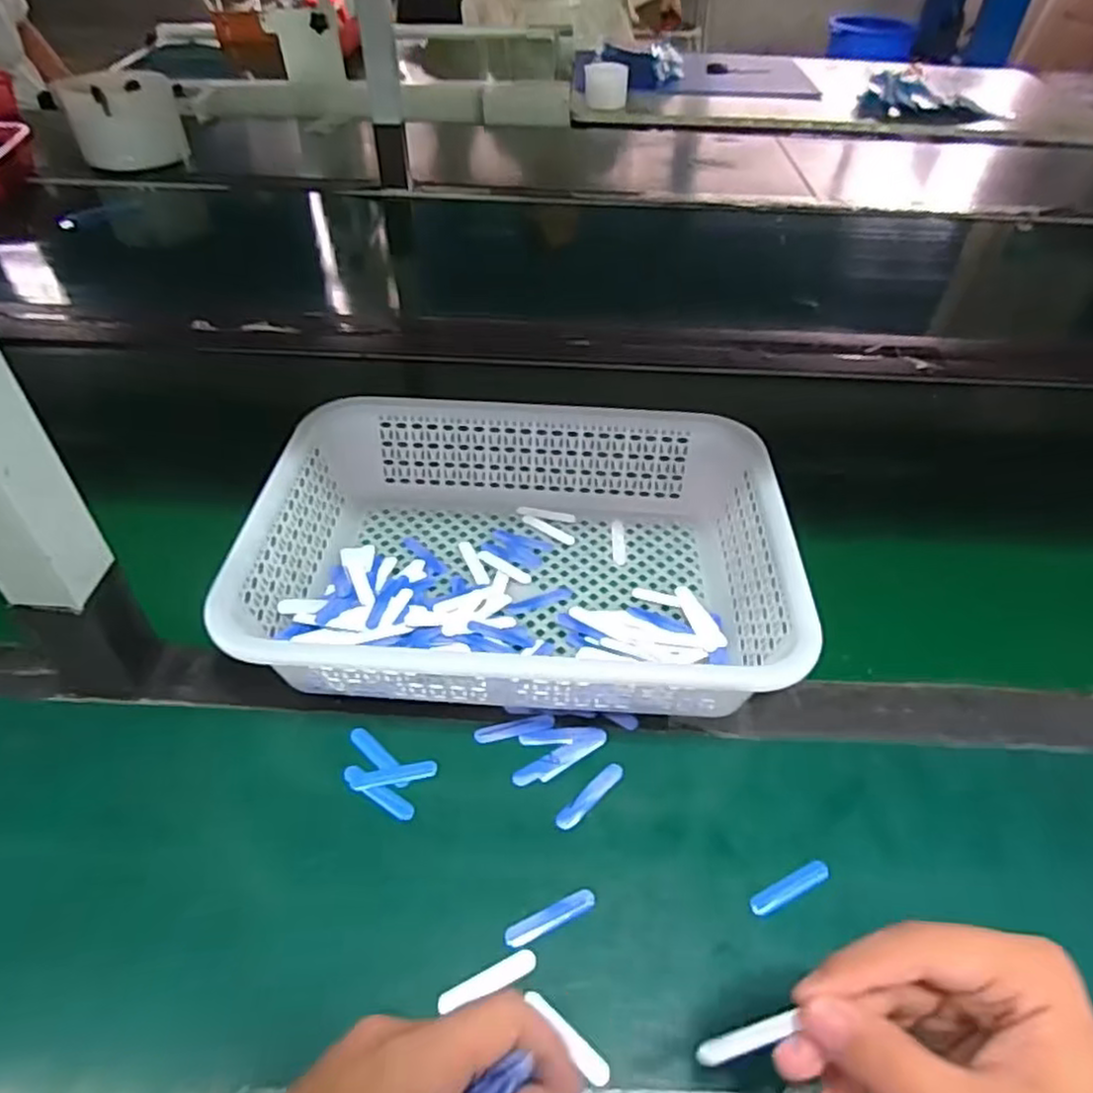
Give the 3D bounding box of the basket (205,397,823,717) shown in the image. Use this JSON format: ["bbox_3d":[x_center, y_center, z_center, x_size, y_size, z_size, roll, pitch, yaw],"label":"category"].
[{"bbox_3d":[-0.017,0.003,0.516,0.357,0.083,0.252,2,46,0],"label":"basket"}]

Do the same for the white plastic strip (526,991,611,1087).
[{"bbox_3d":[0.009,0.236,0.340,0.049,0.004,0.010,32,53,26],"label":"white plastic strip"}]

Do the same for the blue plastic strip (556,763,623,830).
[{"bbox_3d":[0.027,0.148,0.426,0.053,0.004,0.012,-35,56,-30],"label":"blue plastic strip"}]

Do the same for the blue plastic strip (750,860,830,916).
[{"bbox_3d":[0.135,0.189,0.394,0.052,0.005,0.011,-21,50,-21],"label":"blue plastic strip"}]

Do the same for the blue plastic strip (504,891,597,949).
[{"bbox_3d":[0.002,0.196,0.378,0.052,0.008,0.012,-20,50,-20],"label":"blue plastic strip"}]

